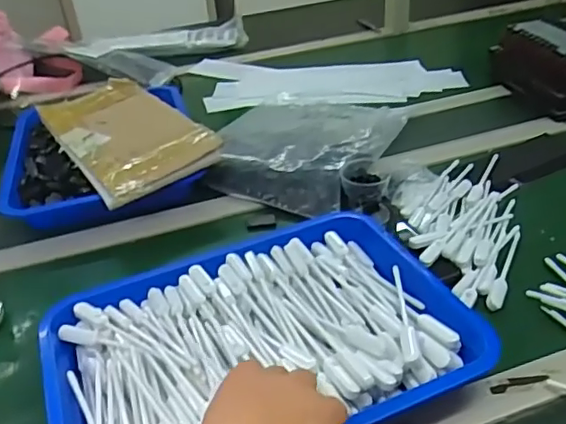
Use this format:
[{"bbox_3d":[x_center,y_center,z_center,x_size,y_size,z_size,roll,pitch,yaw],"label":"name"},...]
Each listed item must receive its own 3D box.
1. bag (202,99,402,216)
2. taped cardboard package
[{"bbox_3d":[0.037,-0.118,0.879,0.255,0.048,0.335,7,36,17],"label":"bag"},{"bbox_3d":[-0.228,-0.115,0.818,0.164,0.032,0.308,-26,40,-28],"label":"taped cardboard package"}]

